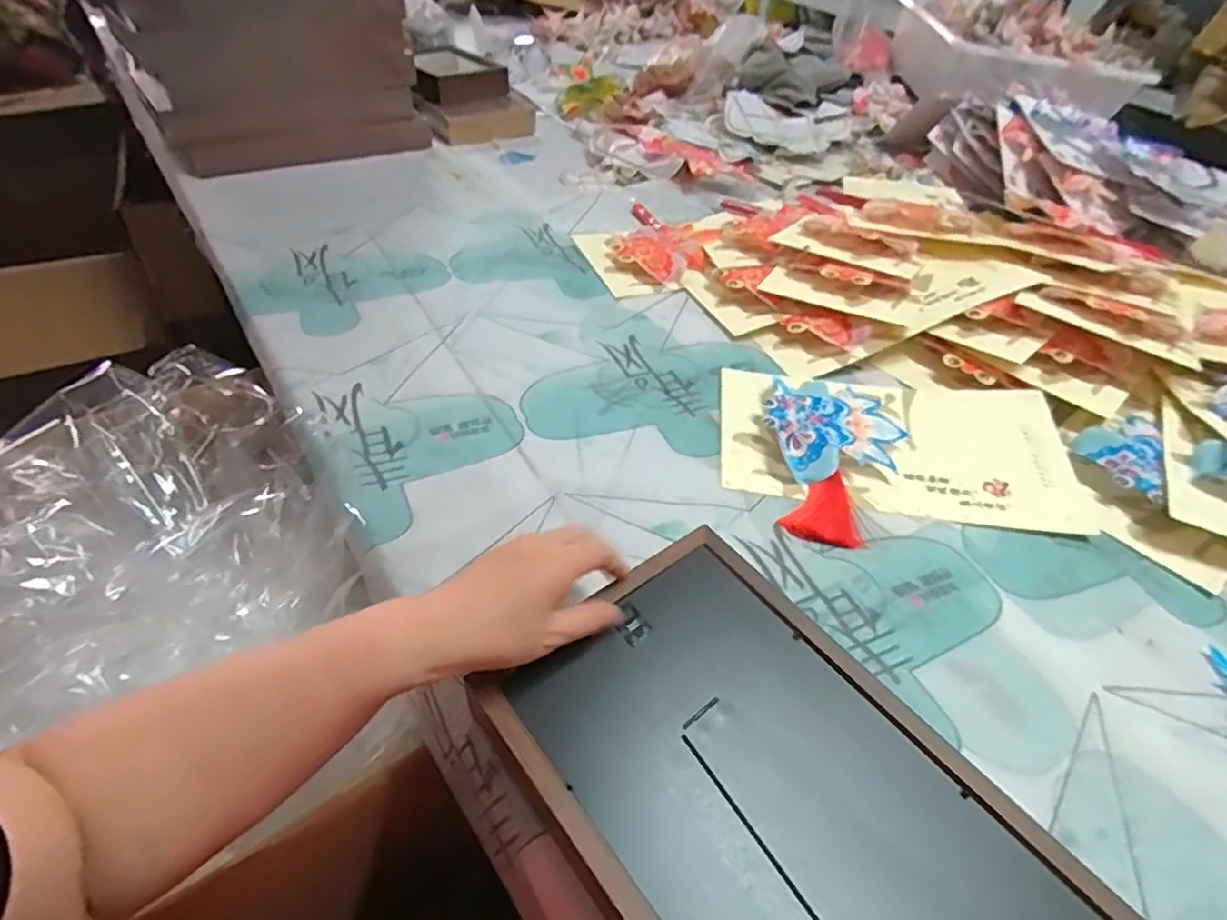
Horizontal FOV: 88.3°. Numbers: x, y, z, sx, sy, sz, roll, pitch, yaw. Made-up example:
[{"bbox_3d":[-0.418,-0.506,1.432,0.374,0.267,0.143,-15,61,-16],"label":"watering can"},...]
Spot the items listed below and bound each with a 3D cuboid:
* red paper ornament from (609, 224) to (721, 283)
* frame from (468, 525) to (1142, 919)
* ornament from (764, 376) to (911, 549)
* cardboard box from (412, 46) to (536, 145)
[{"bbox_3d":[0.076,-0.283,0.843,0.139,0.015,0.126,-22,52,-25],"label":"red paper ornament"},{"bbox_3d":[0.097,0.189,0.337,0.201,0.019,0.319,-28,54,-29],"label":"frame"},{"bbox_3d":[0.201,0.000,0.570,0.119,0.023,0.177,7,45,1],"label":"ornament"},{"bbox_3d":[-0.236,-0.622,1.087,0.207,0.105,0.115,-14,49,-19],"label":"cardboard box"}]

